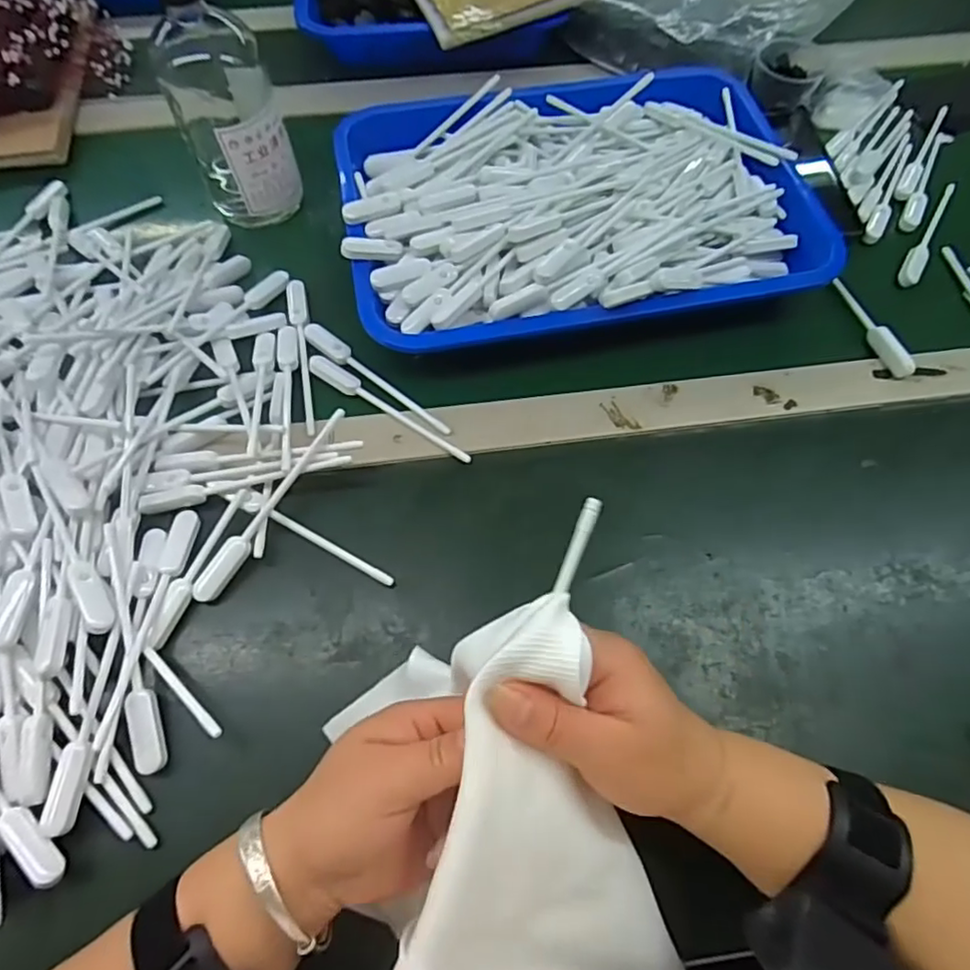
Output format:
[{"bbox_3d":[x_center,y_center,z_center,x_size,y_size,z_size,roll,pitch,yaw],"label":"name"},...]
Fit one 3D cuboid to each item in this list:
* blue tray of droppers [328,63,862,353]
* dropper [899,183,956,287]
[{"bbox_3d":[0.074,-0.231,0.489,0.371,0.054,0.272,-13,65,-7],"label":"blue tray of droppers"},{"bbox_3d":[0.377,-0.214,0.514,0.016,0.007,0.140,31,68,13],"label":"dropper"}]

